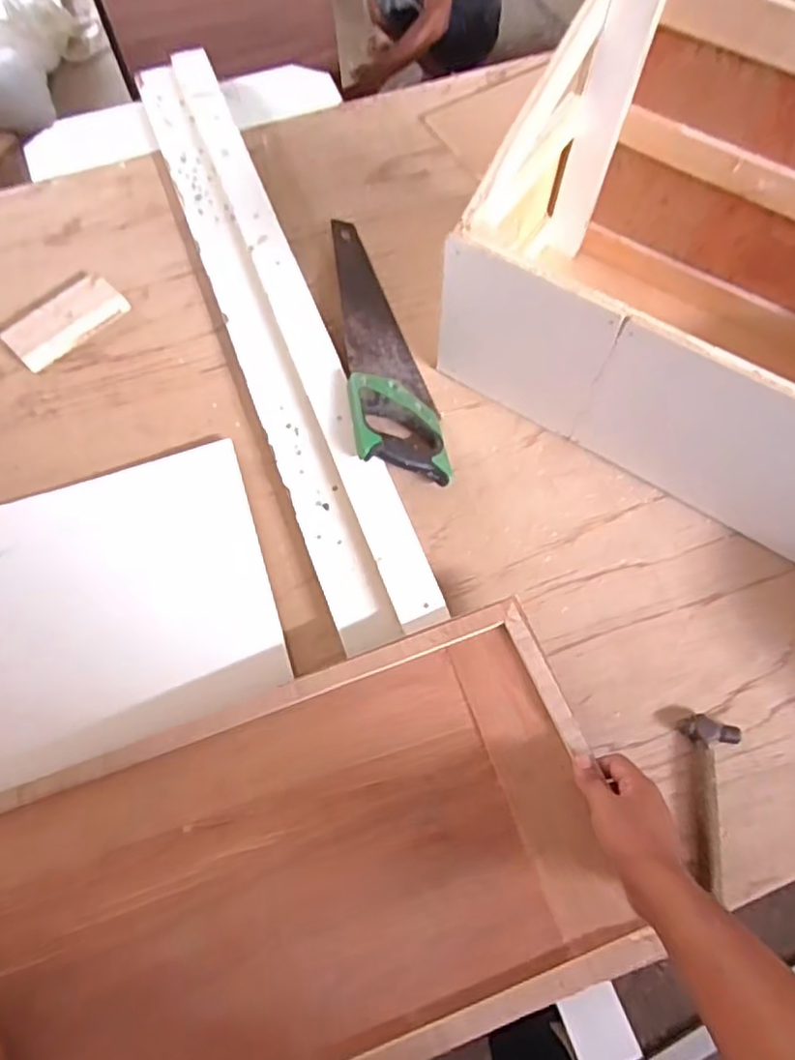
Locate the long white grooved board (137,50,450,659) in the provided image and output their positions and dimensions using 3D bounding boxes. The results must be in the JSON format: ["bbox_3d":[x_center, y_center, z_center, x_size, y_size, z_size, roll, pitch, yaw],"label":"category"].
[{"bbox_3d":[-0.171,-0.297,0.889,0.121,0.047,0.961,-20,69,-7],"label":"long white grooved board"}]

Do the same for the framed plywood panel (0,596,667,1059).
[{"bbox_3d":[-0.101,0.310,0.589,0.586,0.056,0.329,-20,69,-7],"label":"framed plywood panel"}]

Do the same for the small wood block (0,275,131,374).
[{"bbox_3d":[-0.446,-0.280,0.896,0.066,0.033,0.155,42,74,16],"label":"small wood block"}]

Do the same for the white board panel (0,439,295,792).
[{"bbox_3d":[-0.316,0.078,0.761,0.327,0.014,0.312,-19,73,-9],"label":"white board panel"}]

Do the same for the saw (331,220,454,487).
[{"bbox_3d":[-0.019,-0.251,0.865,0.106,0.060,0.420,-9,68,-3],"label":"saw"}]

